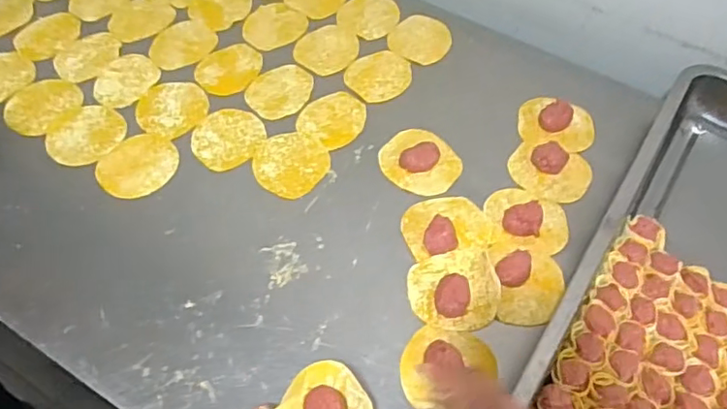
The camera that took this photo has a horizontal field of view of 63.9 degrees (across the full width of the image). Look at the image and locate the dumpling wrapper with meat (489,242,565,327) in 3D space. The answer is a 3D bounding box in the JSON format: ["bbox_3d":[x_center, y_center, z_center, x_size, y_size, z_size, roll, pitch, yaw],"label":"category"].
[{"bbox_3d":[0.160,0.071,0.557,0.070,0.026,0.081,0,58,-2],"label":"dumpling wrapper with meat"}]

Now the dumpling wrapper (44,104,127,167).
[{"bbox_3d":[-0.305,-0.078,0.642,0.081,0.004,0.076,1,58,-2],"label":"dumpling wrapper"}]

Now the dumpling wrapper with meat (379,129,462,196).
[{"bbox_3d":[0.063,-0.048,0.631,0.082,0.015,0.073,39,64,20],"label":"dumpling wrapper with meat"}]

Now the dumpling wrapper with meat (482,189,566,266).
[{"bbox_3d":[0.168,0.020,0.589,0.081,0.018,0.090,3,58,-1],"label":"dumpling wrapper with meat"}]

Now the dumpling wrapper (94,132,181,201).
[{"bbox_3d":[-0.239,-0.042,0.622,0.072,0.004,0.082,34,61,14],"label":"dumpling wrapper"}]

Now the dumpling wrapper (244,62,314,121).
[{"bbox_3d":[-0.099,-0.135,0.689,0.069,0.004,0.083,32,62,17],"label":"dumpling wrapper"}]

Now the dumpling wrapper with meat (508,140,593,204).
[{"bbox_3d":[0.203,-0.037,0.630,0.085,0.017,0.070,22,60,11],"label":"dumpling wrapper with meat"}]

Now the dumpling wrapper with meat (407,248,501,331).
[{"bbox_3d":[0.086,0.078,0.550,0.081,0.018,0.079,-7,59,-7],"label":"dumpling wrapper with meat"}]

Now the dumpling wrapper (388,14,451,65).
[{"bbox_3d":[0.074,-0.213,0.746,0.076,0.004,0.084,25,60,13],"label":"dumpling wrapper"}]

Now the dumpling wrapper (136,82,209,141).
[{"bbox_3d":[-0.219,-0.111,0.666,0.077,0.004,0.079,1,58,-2],"label":"dumpling wrapper"}]

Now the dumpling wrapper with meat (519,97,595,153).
[{"bbox_3d":[0.222,-0.094,0.669,0.083,0.025,0.079,7,58,2],"label":"dumpling wrapper with meat"}]

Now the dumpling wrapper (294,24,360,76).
[{"bbox_3d":[-0.045,-0.196,0.729,0.074,0.004,0.083,35,63,18],"label":"dumpling wrapper"}]

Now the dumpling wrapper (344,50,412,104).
[{"bbox_3d":[0.019,-0.157,0.708,0.083,0.005,0.074,-38,67,-23],"label":"dumpling wrapper"}]

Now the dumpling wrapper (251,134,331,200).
[{"bbox_3d":[-0.079,-0.046,0.630,0.078,0.004,0.079,1,58,-2],"label":"dumpling wrapper"}]

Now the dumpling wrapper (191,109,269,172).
[{"bbox_3d":[-0.152,-0.075,0.646,0.076,0.004,0.081,1,58,-2],"label":"dumpling wrapper"}]

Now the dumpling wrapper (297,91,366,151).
[{"bbox_3d":[-0.034,-0.100,0.665,0.069,0.004,0.077,32,62,16],"label":"dumpling wrapper"}]

